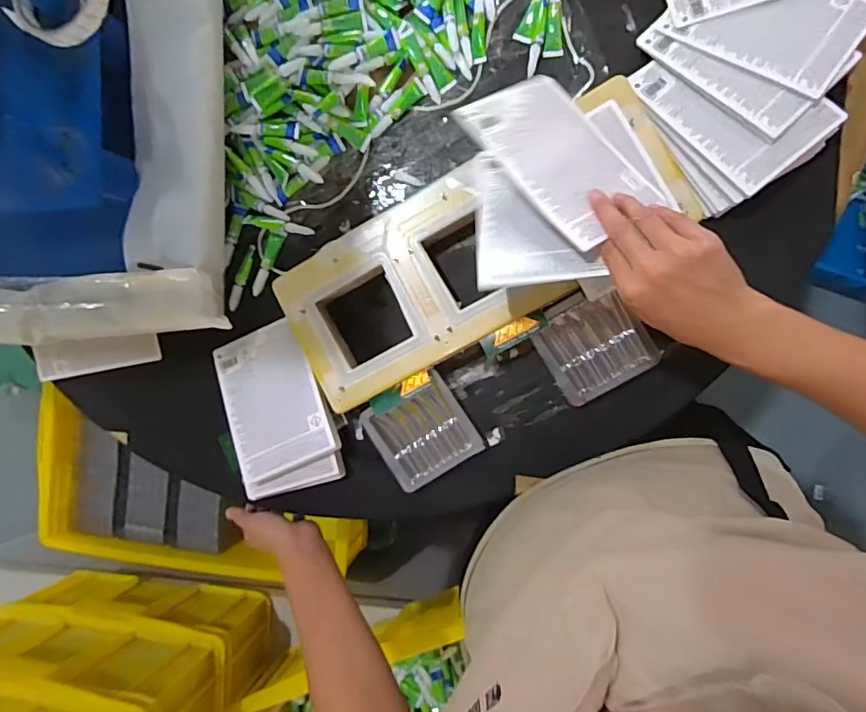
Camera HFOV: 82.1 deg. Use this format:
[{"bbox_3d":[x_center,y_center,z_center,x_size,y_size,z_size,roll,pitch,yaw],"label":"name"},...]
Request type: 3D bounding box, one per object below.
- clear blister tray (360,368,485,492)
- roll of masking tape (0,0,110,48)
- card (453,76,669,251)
[{"bbox_3d":[-0.012,0.085,0.554,0.104,0.011,0.100,-33,84,8],"label":"clear blister tray"},{"bbox_3d":[-0.346,-0.334,0.459,0.088,0.022,0.087,0,89,10],"label":"roll of masking tape"},{"bbox_3d":[0.113,-0.176,0.435,0.115,0.009,0.165,-31,78,-22],"label":"card"}]

